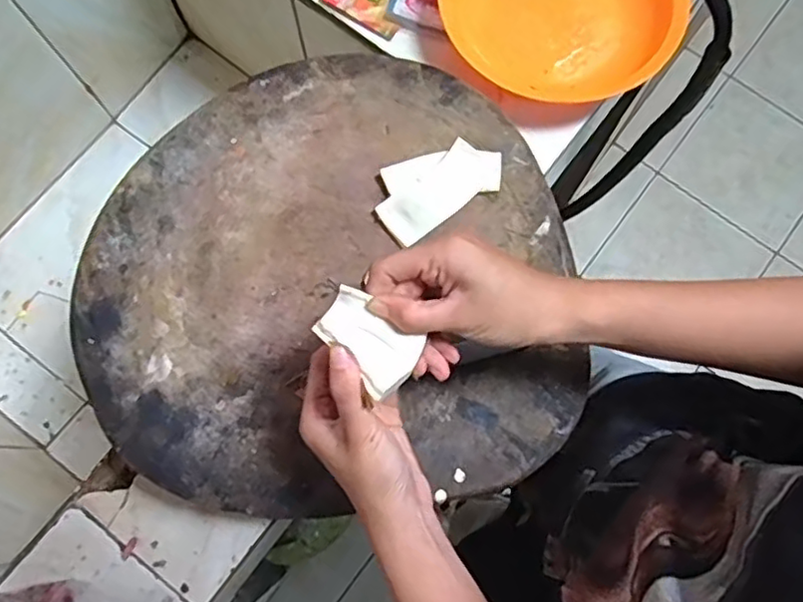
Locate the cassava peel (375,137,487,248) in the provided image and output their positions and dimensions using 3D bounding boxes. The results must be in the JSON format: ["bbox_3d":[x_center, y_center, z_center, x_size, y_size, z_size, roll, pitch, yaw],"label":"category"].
[{"bbox_3d":[0.026,-0.081,0.483,0.086,0.013,0.040,-38,79,-9],"label":"cassava peel"}]

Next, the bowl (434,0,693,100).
[{"bbox_3d":[0.139,-0.264,0.560,0.202,0.045,0.177,26,77,6],"label":"bowl"}]

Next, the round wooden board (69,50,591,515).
[{"bbox_3d":[-0.058,-0.025,0.473,0.352,0.017,0.331,0,76,-1],"label":"round wooden board"}]

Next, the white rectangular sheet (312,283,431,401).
[{"bbox_3d":[-0.018,0.021,0.345,0.054,0.009,0.038,36,78,8],"label":"white rectangular sheet"}]

